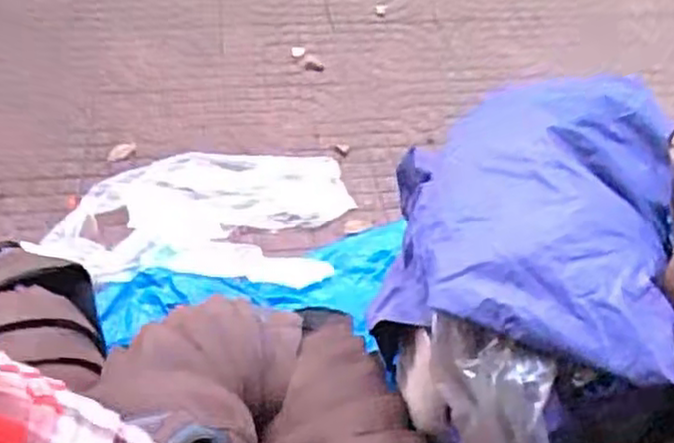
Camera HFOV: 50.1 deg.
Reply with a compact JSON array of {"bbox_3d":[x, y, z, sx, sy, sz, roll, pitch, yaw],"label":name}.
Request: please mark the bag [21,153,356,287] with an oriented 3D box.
[{"bbox_3d":[-0.204,-0.005,1.130,0.455,0.052,0.263,-1,46,-6],"label":"bag"}]

